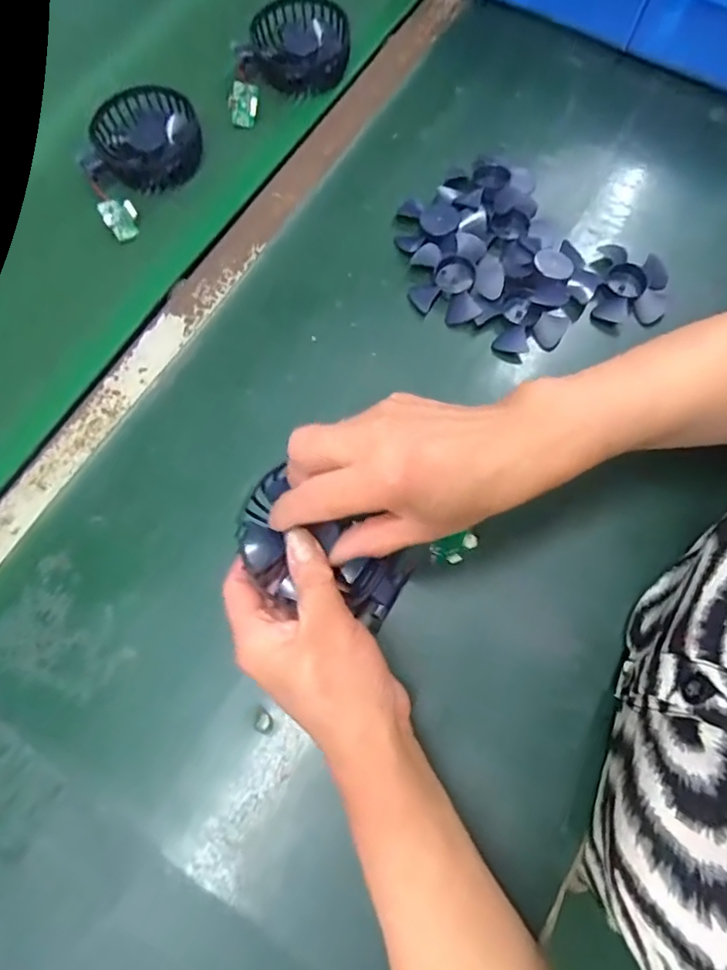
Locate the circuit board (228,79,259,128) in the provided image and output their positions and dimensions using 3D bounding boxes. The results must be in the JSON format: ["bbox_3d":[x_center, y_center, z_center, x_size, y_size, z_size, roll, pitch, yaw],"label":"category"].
[{"bbox_3d":[-0.107,-0.339,0.480,0.026,0.007,0.033,10,105,0],"label":"circuit board"}]

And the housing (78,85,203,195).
[{"bbox_3d":[-0.186,-0.295,0.471,0.086,0.039,0.089,6,73,2],"label":"housing"}]

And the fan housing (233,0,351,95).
[{"bbox_3d":[-0.059,-0.402,0.491,0.091,0.026,0.088,14,73,4],"label":"fan housing"}]

